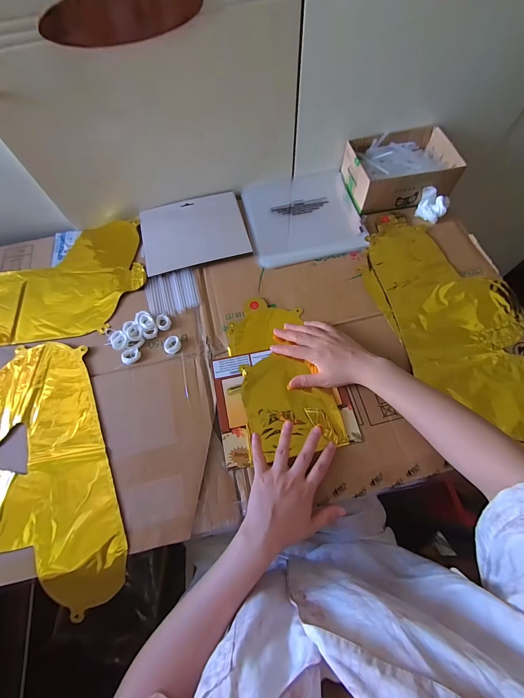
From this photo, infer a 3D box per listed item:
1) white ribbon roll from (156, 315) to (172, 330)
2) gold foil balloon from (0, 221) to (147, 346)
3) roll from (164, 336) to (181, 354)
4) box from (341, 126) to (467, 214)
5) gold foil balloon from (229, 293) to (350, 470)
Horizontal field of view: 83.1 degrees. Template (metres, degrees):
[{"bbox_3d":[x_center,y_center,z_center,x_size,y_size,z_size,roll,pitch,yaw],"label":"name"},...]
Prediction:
[{"bbox_3d":[-0.162,-0.045,0.488,0.022,0.006,0.028,-15,68,-4],"label":"white ribbon roll"},{"bbox_3d":[-0.414,-0.115,0.536,0.392,0.018,0.233,-8,67,-1],"label":"gold foil balloon"},{"bbox_3d":[-0.143,-0.006,0.471,0.025,0.009,0.027,-6,67,-1],"label":"roll"},{"bbox_3d":[0.264,-0.345,0.570,0.190,0.064,0.139,-8,67,-1],"label":"box"},{"bbox_3d":[0.029,0.033,0.462,0.135,0.016,0.251,-12,68,-3],"label":"gold foil balloon"}]

